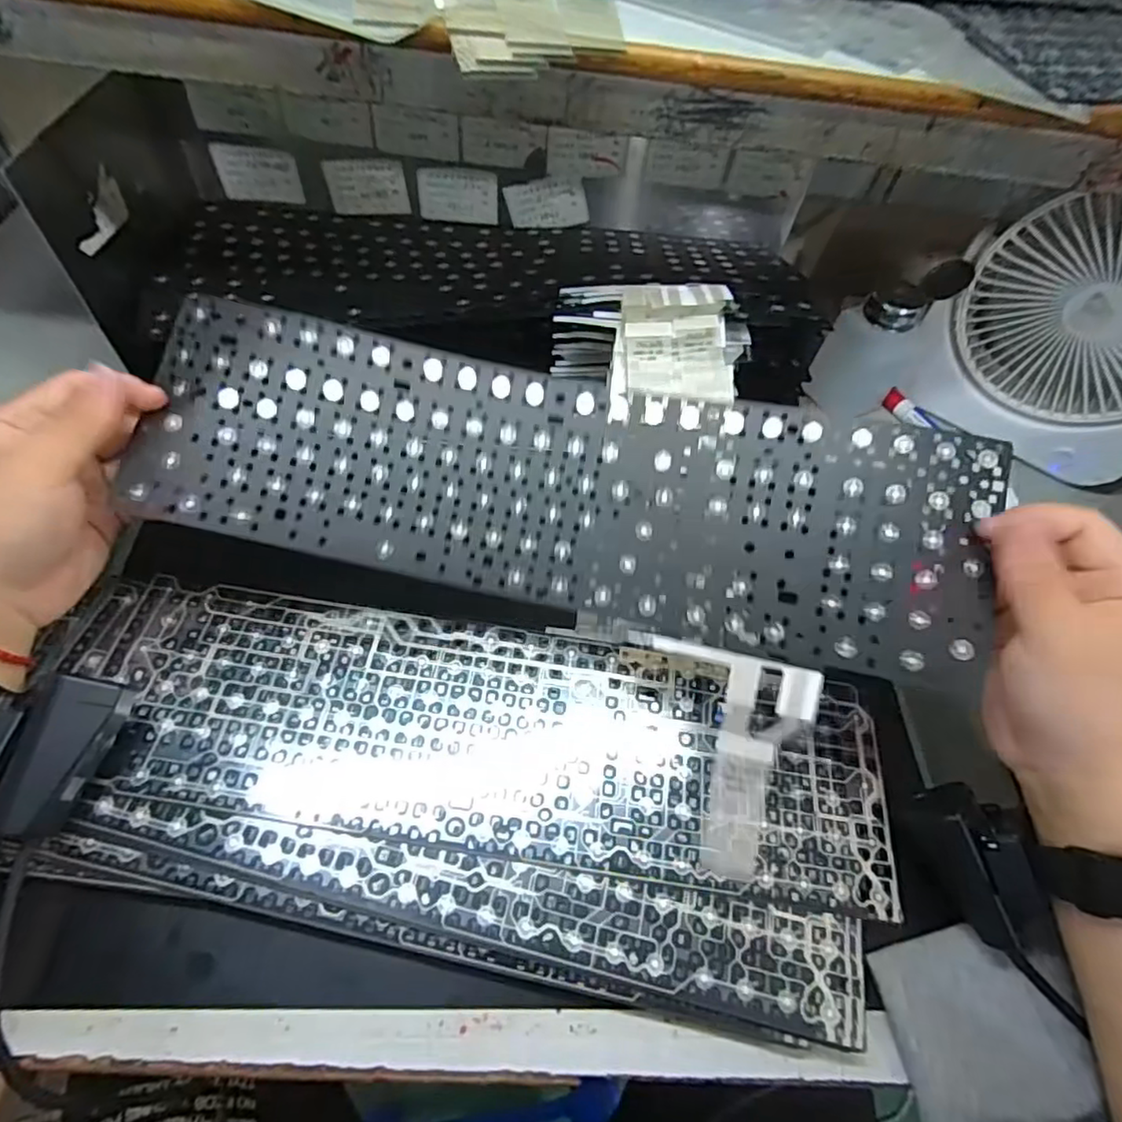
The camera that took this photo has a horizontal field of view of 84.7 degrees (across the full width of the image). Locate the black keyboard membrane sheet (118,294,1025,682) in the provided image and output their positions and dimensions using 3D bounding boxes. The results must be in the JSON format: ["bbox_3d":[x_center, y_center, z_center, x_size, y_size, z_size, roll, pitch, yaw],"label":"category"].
[{"bbox_3d":[0.000,-0.038,0.311,0.435,0.039,0.123,12,86,5],"label":"black keyboard membrane sheet"}]

